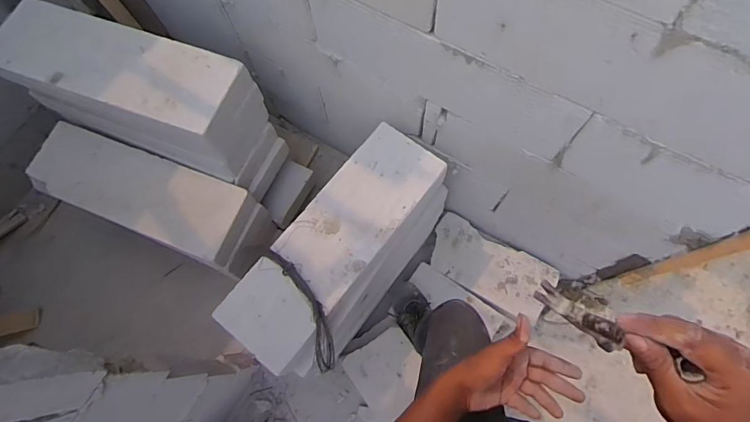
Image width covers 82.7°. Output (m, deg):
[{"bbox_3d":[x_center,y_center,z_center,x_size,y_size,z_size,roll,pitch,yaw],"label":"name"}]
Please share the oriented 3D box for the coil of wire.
[{"bbox_3d":[-0.152,0.208,0.941,0.061,0.042,0.287,-28,73,-7],"label":"coil of wire"}]

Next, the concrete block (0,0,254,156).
[{"bbox_3d":[-0.607,-0.330,1.019,0.604,0.119,0.202,20,73,8],"label":"concrete block"}]

